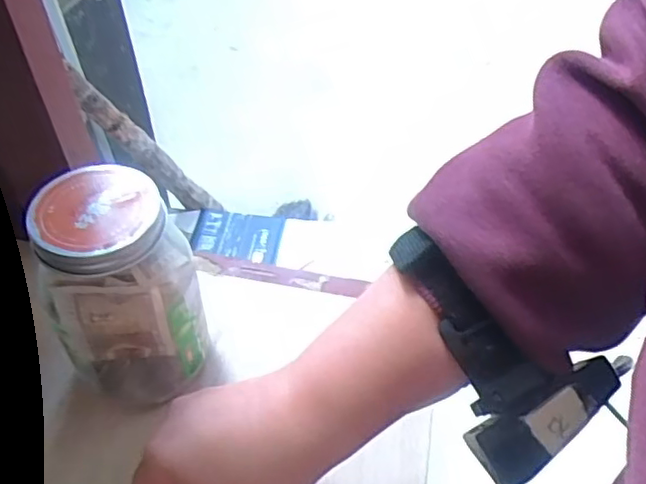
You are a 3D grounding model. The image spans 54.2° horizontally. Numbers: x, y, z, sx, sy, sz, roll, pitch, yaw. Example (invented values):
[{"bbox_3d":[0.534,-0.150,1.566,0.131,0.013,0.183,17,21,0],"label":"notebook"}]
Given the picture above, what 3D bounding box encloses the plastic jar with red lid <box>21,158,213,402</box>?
[{"bbox_3d":[-0.105,0.031,0.345,0.072,0.135,0.069,-13,50,-12],"label":"plastic jar with red lid"}]

